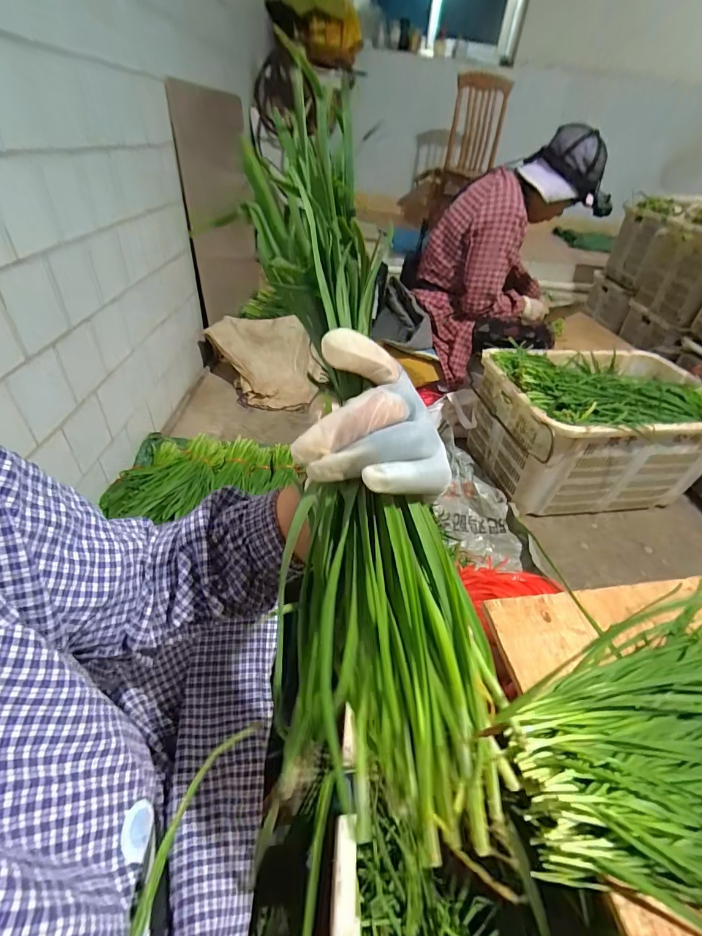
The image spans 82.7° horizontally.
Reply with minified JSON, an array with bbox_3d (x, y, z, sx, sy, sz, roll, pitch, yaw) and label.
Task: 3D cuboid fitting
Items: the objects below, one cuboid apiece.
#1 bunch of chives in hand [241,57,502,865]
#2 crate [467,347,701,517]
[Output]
[{"bbox_3d":[-0.004,-0.009,0.251,0.114,0.070,0.441,-7,84,-16],"label":"bunch of chives in hand"},{"bbox_3d":[0.760,-0.134,1.294,0.650,0.343,0.459,-2,41,-10],"label":"crate"}]

